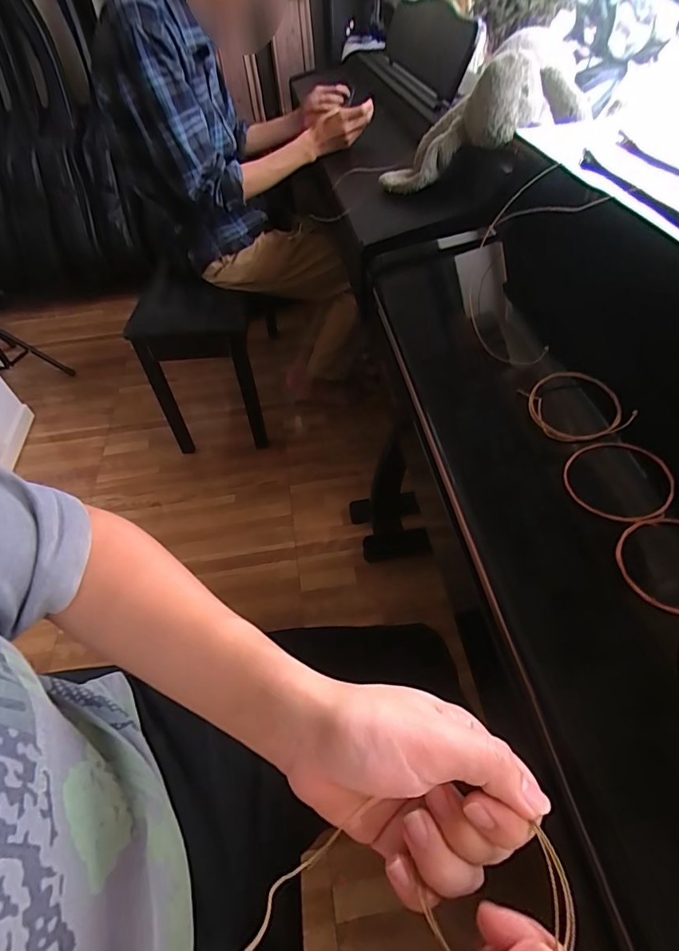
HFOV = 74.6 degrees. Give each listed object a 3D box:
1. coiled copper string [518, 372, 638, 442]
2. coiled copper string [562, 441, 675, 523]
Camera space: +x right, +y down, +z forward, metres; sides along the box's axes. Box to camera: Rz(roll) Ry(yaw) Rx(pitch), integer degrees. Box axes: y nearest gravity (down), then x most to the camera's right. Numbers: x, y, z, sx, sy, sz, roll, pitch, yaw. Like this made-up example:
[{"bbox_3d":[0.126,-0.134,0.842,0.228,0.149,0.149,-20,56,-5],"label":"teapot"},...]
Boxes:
[{"bbox_3d":[0.205,-0.060,0.388,0.076,0.020,0.074,-9,51,-4],"label":"coiled copper string"},{"bbox_3d":[0.210,0.000,0.338,0.071,0.012,0.078,-2,51,2],"label":"coiled copper string"}]

